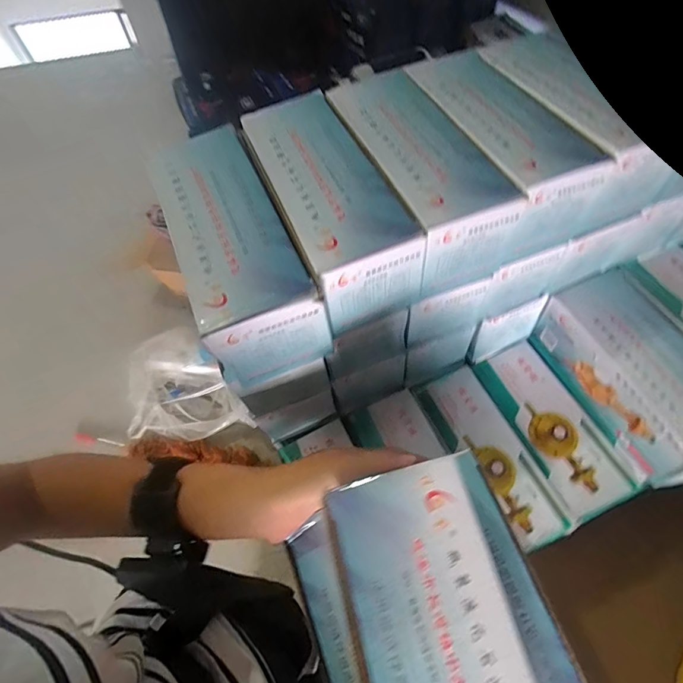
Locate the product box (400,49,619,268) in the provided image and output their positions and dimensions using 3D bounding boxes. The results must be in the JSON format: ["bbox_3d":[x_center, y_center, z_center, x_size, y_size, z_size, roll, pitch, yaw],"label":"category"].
[{"bbox_3d":[0.125,-0.162,0.346,0.082,0.077,0.179,-22,58,-11],"label":"product box"}]

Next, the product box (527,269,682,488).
[{"bbox_3d":[0.284,0.033,0.394,0.080,0.086,0.186,-19,58,-9],"label":"product box"}]

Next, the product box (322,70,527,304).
[{"bbox_3d":[0.056,-0.137,0.334,0.082,0.074,0.188,-21,58,-10],"label":"product box"}]

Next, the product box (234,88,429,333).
[{"bbox_3d":[-0.015,-0.107,0.321,0.080,0.078,0.189,-21,58,-10],"label":"product box"}]

